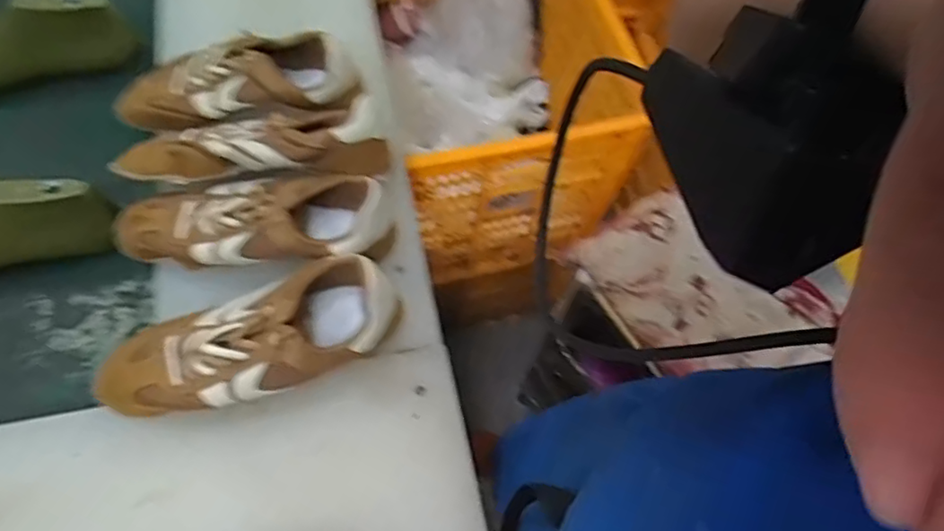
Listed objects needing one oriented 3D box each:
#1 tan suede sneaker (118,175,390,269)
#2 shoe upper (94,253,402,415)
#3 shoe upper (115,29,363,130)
[{"bbox_3d":[-0.193,-0.035,0.548,0.241,0.077,0.083,2,64,-5],"label":"tan suede sneaker"},{"bbox_3d":[-0.180,0.061,0.496,0.239,0.066,0.099,-20,68,-15],"label":"shoe upper"},{"bbox_3d":[-0.240,-0.196,0.614,0.242,0.068,0.103,-6,64,-9],"label":"shoe upper"}]

